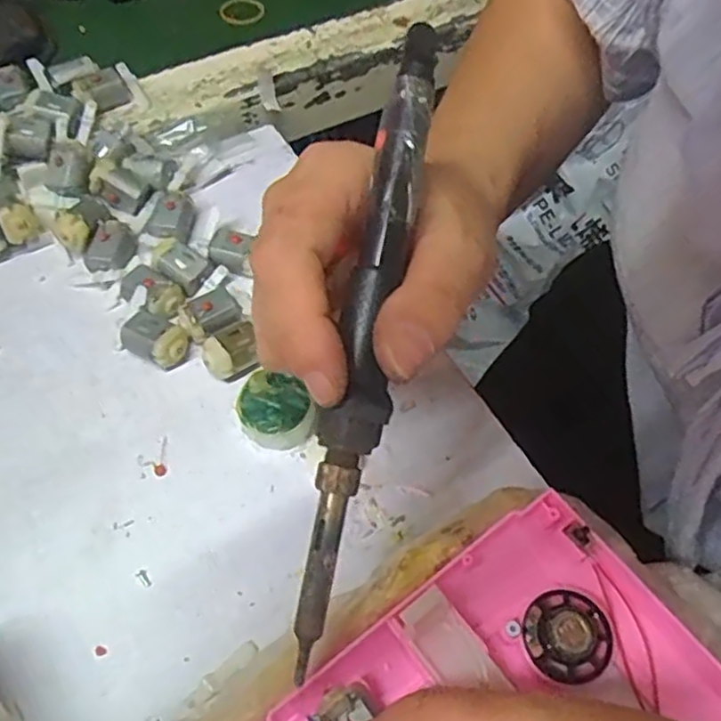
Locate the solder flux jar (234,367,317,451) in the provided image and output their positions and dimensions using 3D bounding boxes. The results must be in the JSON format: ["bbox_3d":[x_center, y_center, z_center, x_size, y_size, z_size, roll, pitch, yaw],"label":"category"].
[{"bbox_3d":[-0.038,0.021,0.296,0.030,0.020,0.033,1,58,-1],"label":"solder flux jar"}]

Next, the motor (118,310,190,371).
[{"bbox_3d":[-0.094,-0.009,0.314,0.031,0.017,0.021,31,62,16],"label":"motor"}]

